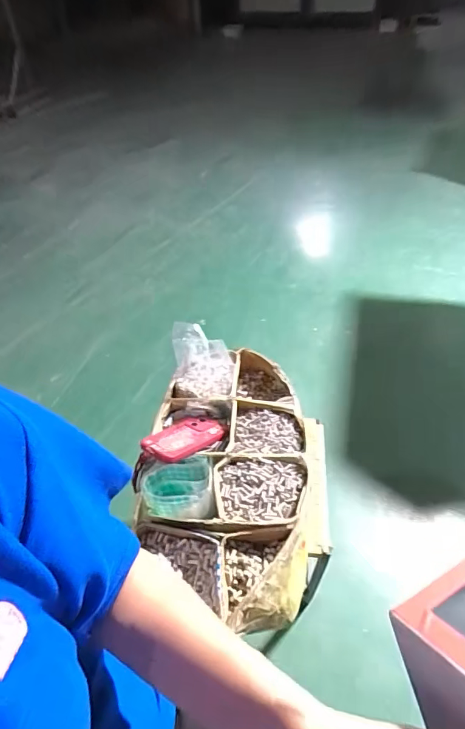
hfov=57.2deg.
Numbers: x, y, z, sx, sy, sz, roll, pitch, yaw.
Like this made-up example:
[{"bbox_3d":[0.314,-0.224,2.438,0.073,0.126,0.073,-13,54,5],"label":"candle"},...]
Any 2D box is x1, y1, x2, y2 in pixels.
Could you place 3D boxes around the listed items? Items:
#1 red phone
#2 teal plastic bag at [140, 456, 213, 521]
[{"bbox_3d":[-0.086,0.133,0.783,0.086,0.010,0.158,25,26,29],"label":"red phone"},{"bbox_3d":[-0.089,0.208,0.704,0.108,0.059,0.092,-5,45,-3],"label":"teal plastic bag"}]

